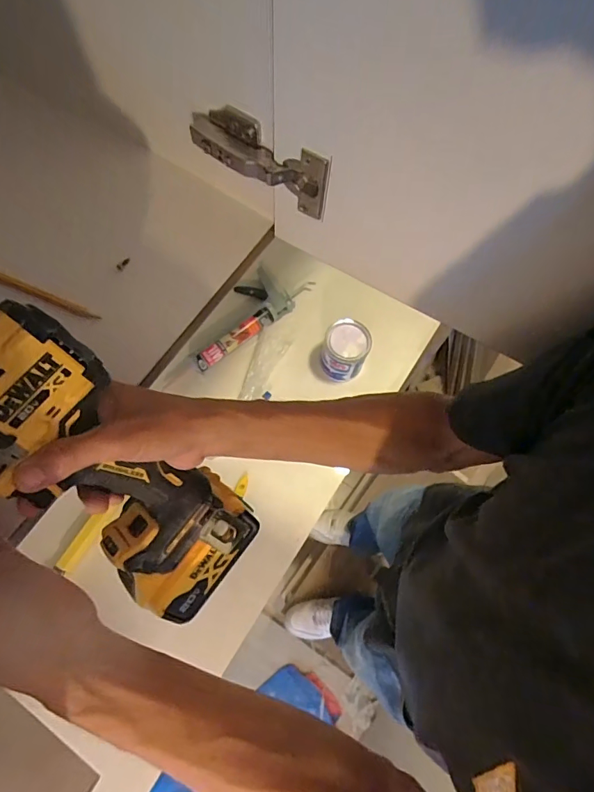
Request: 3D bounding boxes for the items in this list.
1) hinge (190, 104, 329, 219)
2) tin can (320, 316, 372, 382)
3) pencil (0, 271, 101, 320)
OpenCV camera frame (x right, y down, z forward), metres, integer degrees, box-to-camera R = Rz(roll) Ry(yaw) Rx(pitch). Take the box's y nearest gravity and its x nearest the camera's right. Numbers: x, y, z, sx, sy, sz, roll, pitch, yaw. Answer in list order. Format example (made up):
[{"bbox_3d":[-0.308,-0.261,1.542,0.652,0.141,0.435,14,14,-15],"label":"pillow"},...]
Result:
[{"bbox_3d":[-0.037,-0.191,0.351,0.127,0.055,0.030,37,75,9],"label":"hinge"},{"bbox_3d":[0.111,-0.104,1.014,0.096,0.141,0.104,1,72,-2],"label":"tin can"},{"bbox_3d":[-0.238,-0.094,0.386,0.134,0.010,0.012,23,73,5],"label":"pencil"}]

